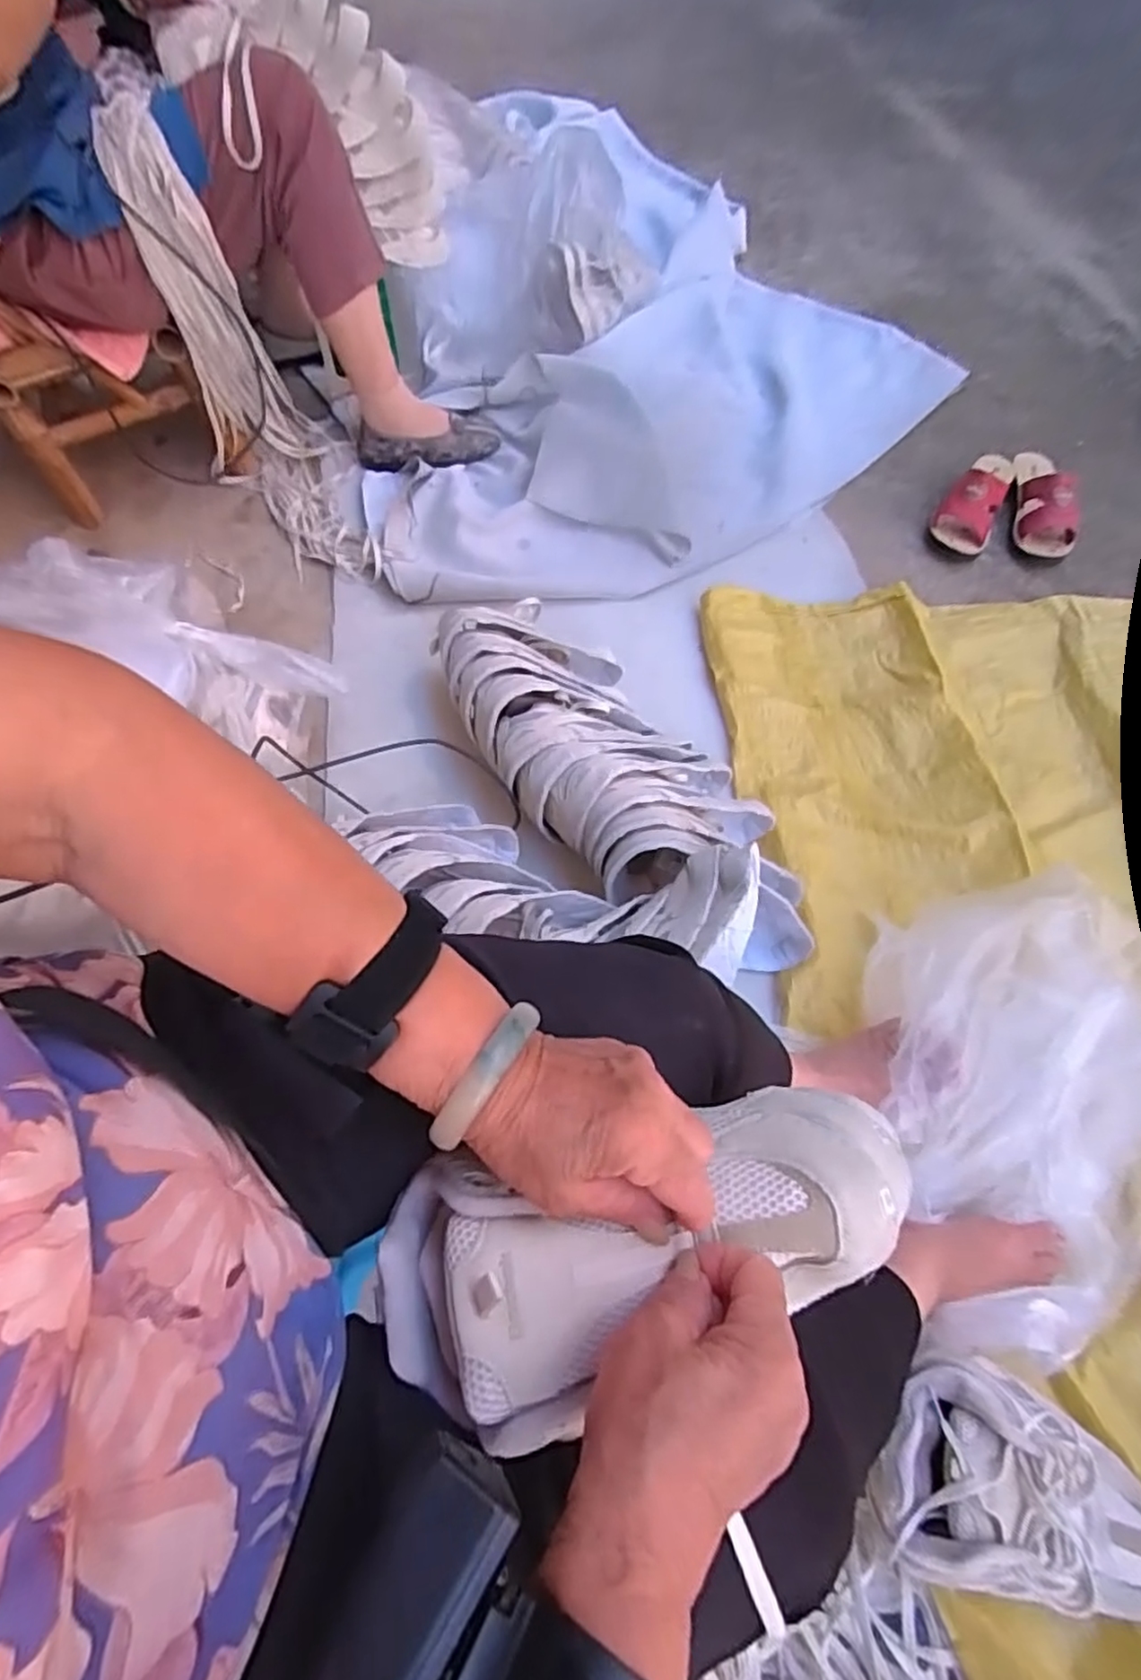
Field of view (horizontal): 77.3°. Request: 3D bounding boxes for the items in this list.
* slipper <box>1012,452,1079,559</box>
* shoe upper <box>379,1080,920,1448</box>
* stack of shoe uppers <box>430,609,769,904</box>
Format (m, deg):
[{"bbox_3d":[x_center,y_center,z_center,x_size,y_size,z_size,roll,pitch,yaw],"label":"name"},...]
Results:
[{"bbox_3d":[0.721,-0.526,1.099,0.078,0.079,0.196,2,62,3],"label":"slipper"},{"bbox_3d":[0.039,0.177,0.322,0.244,0.062,0.103,-12,64,-11],"label":"shoe upper"},{"bbox_3d":[0.007,-0.123,0.832,0.211,0.123,0.435,-38,67,-17],"label":"stack of shoe uppers"}]

